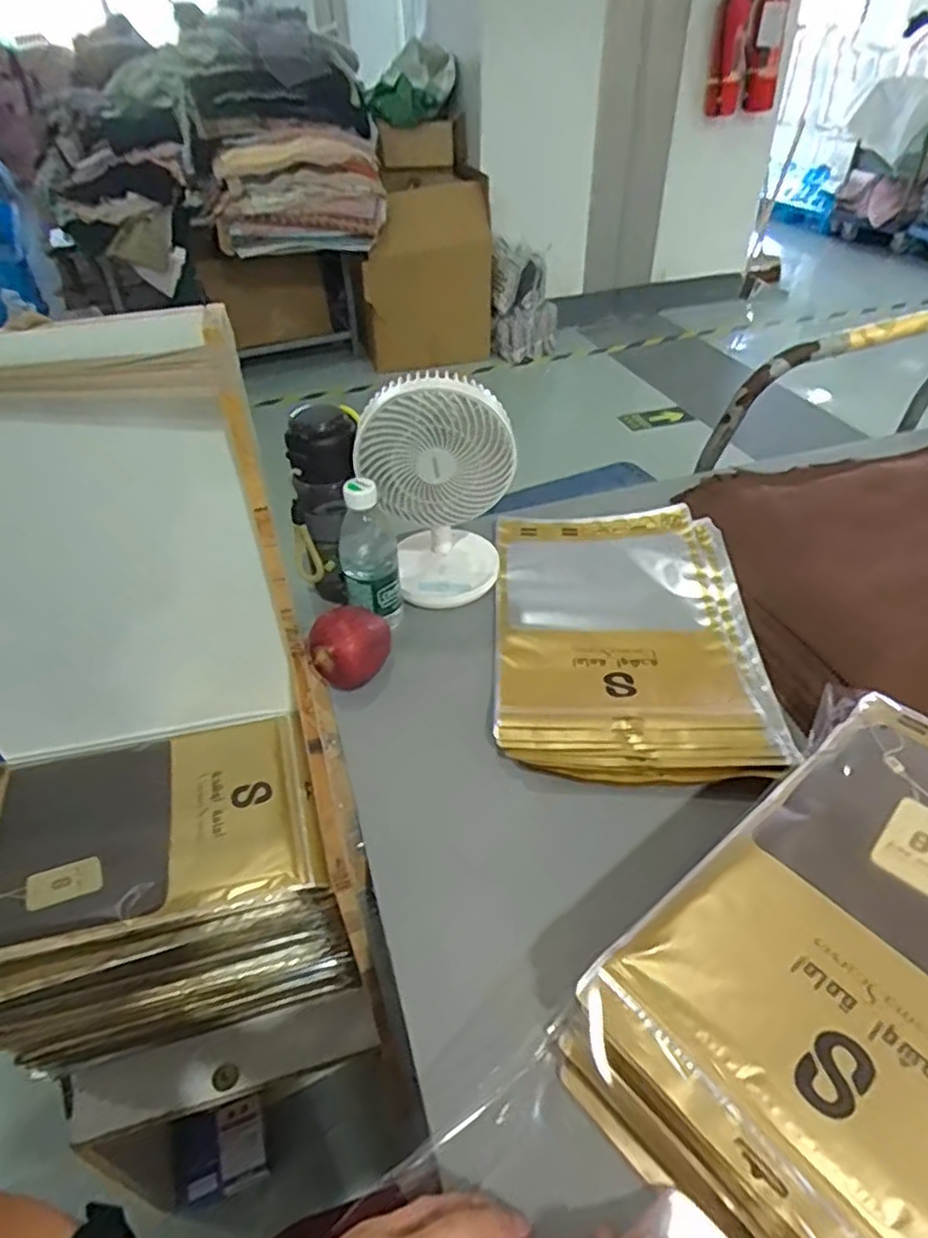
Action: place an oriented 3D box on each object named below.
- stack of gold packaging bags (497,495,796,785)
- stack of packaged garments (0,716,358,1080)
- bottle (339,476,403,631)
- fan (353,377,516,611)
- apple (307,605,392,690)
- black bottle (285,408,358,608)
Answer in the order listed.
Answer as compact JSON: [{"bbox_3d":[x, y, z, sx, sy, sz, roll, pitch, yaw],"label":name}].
[{"bbox_3d":[0.169,0.006,0.751,0.263,0.030,0.403,1,41,4],"label":"stack of gold packaging bags"},{"bbox_3d":[-0.335,0.306,0.797,0.340,0.269,0.242,-14,42,-12],"label":"stack of packaged garments"},{"bbox_3d":[-0.102,-0.076,0.728,0.056,0.151,0.065,-9,42,-7],"label":"bottle"},{"bbox_3d":[-0.031,-0.140,0.753,0.154,0.249,0.113,-7,41,-4],"label":"fan"},{"bbox_3d":[-0.113,0.024,0.714,0.066,0.068,0.083,16,45,20],"label":"apple"},{"bbox_3d":[-0.145,-0.109,0.760,0.073,0.227,0.080,12,43,16],"label":"black bottle"}]

